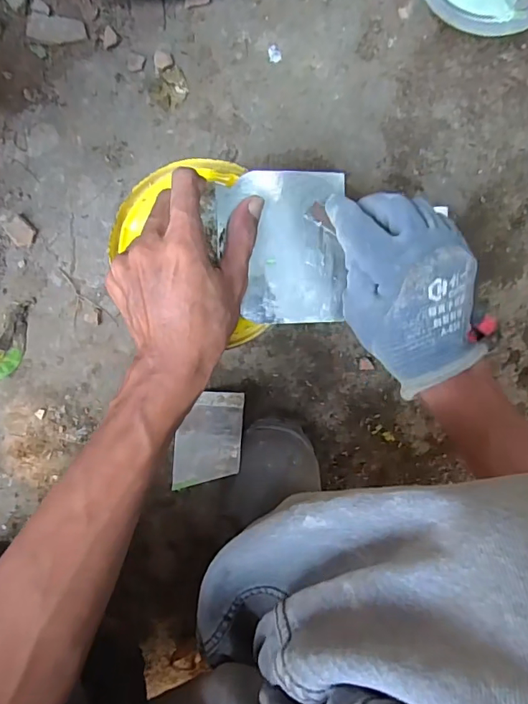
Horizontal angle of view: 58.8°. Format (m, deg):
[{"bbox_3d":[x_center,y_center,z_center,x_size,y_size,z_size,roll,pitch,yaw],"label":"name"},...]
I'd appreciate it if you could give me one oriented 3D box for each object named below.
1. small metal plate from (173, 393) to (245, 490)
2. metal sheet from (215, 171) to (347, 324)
[{"bbox_3d":[-0.063,0.099,0.522,0.087,0.007,0.110,2,86,31],"label":"small metal plate"},{"bbox_3d":[0.014,-0.083,0.375,0.099,0.008,0.118,-1,96,-3],"label":"metal sheet"}]

